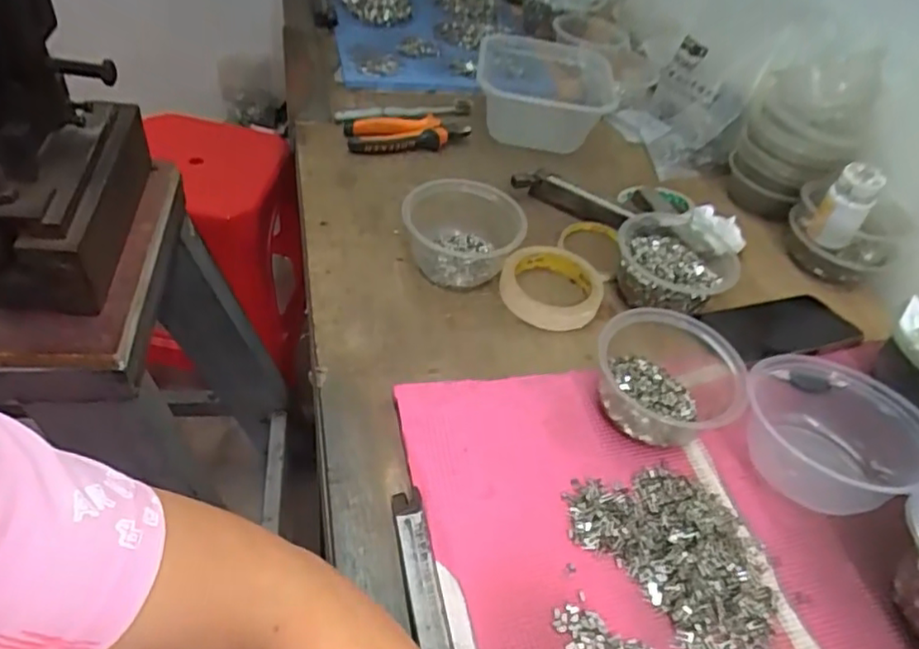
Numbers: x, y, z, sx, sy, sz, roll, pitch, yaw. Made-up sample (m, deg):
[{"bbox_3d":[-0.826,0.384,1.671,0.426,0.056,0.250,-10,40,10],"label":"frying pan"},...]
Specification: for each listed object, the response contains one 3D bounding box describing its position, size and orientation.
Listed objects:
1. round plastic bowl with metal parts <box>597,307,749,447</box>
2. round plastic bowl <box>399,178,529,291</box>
[{"bbox_3d":[0.170,0.038,0.522,0.112,0.055,0.118,6,46,-6],"label":"round plastic bowl with metal parts"},{"bbox_3d":[0.004,-0.086,0.619,0.115,0.063,0.089,2,47,-8],"label":"round plastic bowl"}]

